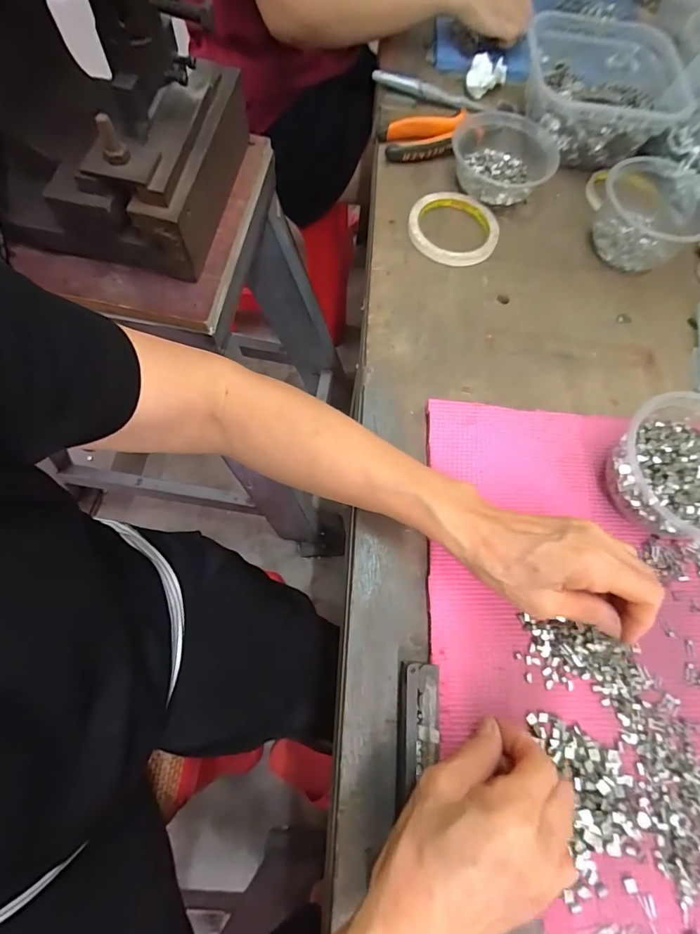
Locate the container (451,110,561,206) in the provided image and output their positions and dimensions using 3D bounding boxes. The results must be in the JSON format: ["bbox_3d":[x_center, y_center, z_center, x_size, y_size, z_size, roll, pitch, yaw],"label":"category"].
[{"bbox_3d":[0.172,-0.350,0.493,0.113,0.039,0.113,1,69,-3],"label":"container"}]

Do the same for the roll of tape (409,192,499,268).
[{"bbox_3d":[0.114,-0.262,0.470,0.094,0.014,0.099,1,69,-3],"label":"roll of tape"}]

